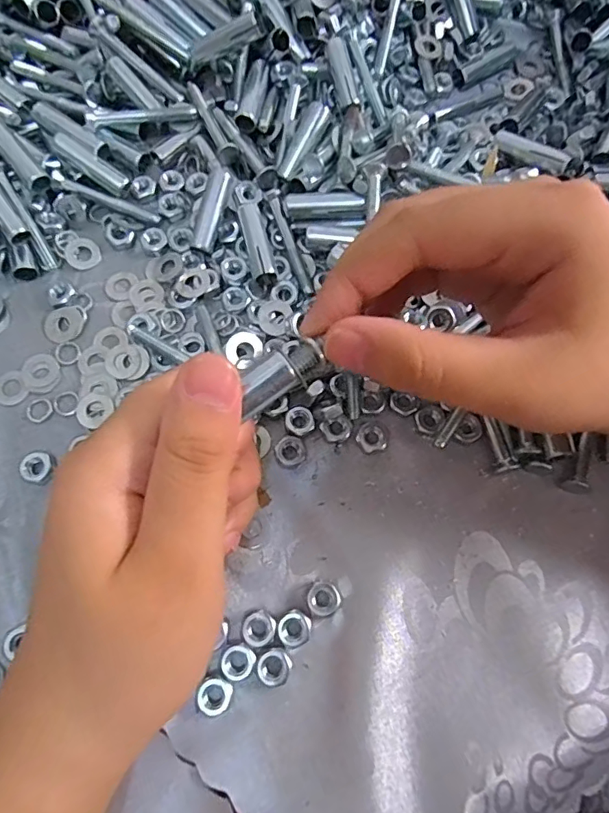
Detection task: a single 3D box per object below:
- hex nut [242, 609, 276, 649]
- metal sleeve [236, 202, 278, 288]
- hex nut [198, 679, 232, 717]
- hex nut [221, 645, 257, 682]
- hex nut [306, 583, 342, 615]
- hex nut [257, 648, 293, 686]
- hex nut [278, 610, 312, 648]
[{"bbox_3d":[-0.018,0.087,0.201,0.013,0.004,0.013,-28,74,-9],"label":"hex nut"},{"bbox_3d":[-0.023,-0.077,0.246,0.011,0.009,0.044,-15,72,-5],"label":"metal sleeve"},{"bbox_3d":[-0.034,0.109,0.193,0.011,0.004,0.012,18,73,6],"label":"hex nut"},{"bbox_3d":[-0.025,0.098,0.197,0.012,0.004,0.012,24,74,8],"label":"hex nut"},{"bbox_3d":[0.008,0.077,0.206,0.013,0.004,0.013,-24,73,-8],"label":"hex nut"},{"bbox_3d":[-0.011,0.099,0.197,0.013,0.005,0.012,30,74,9],"label":"hex nut"},{"bbox_3d":[-0.004,0.087,0.202,0.012,0.004,0.013,10,72,3],"label":"hex nut"}]

